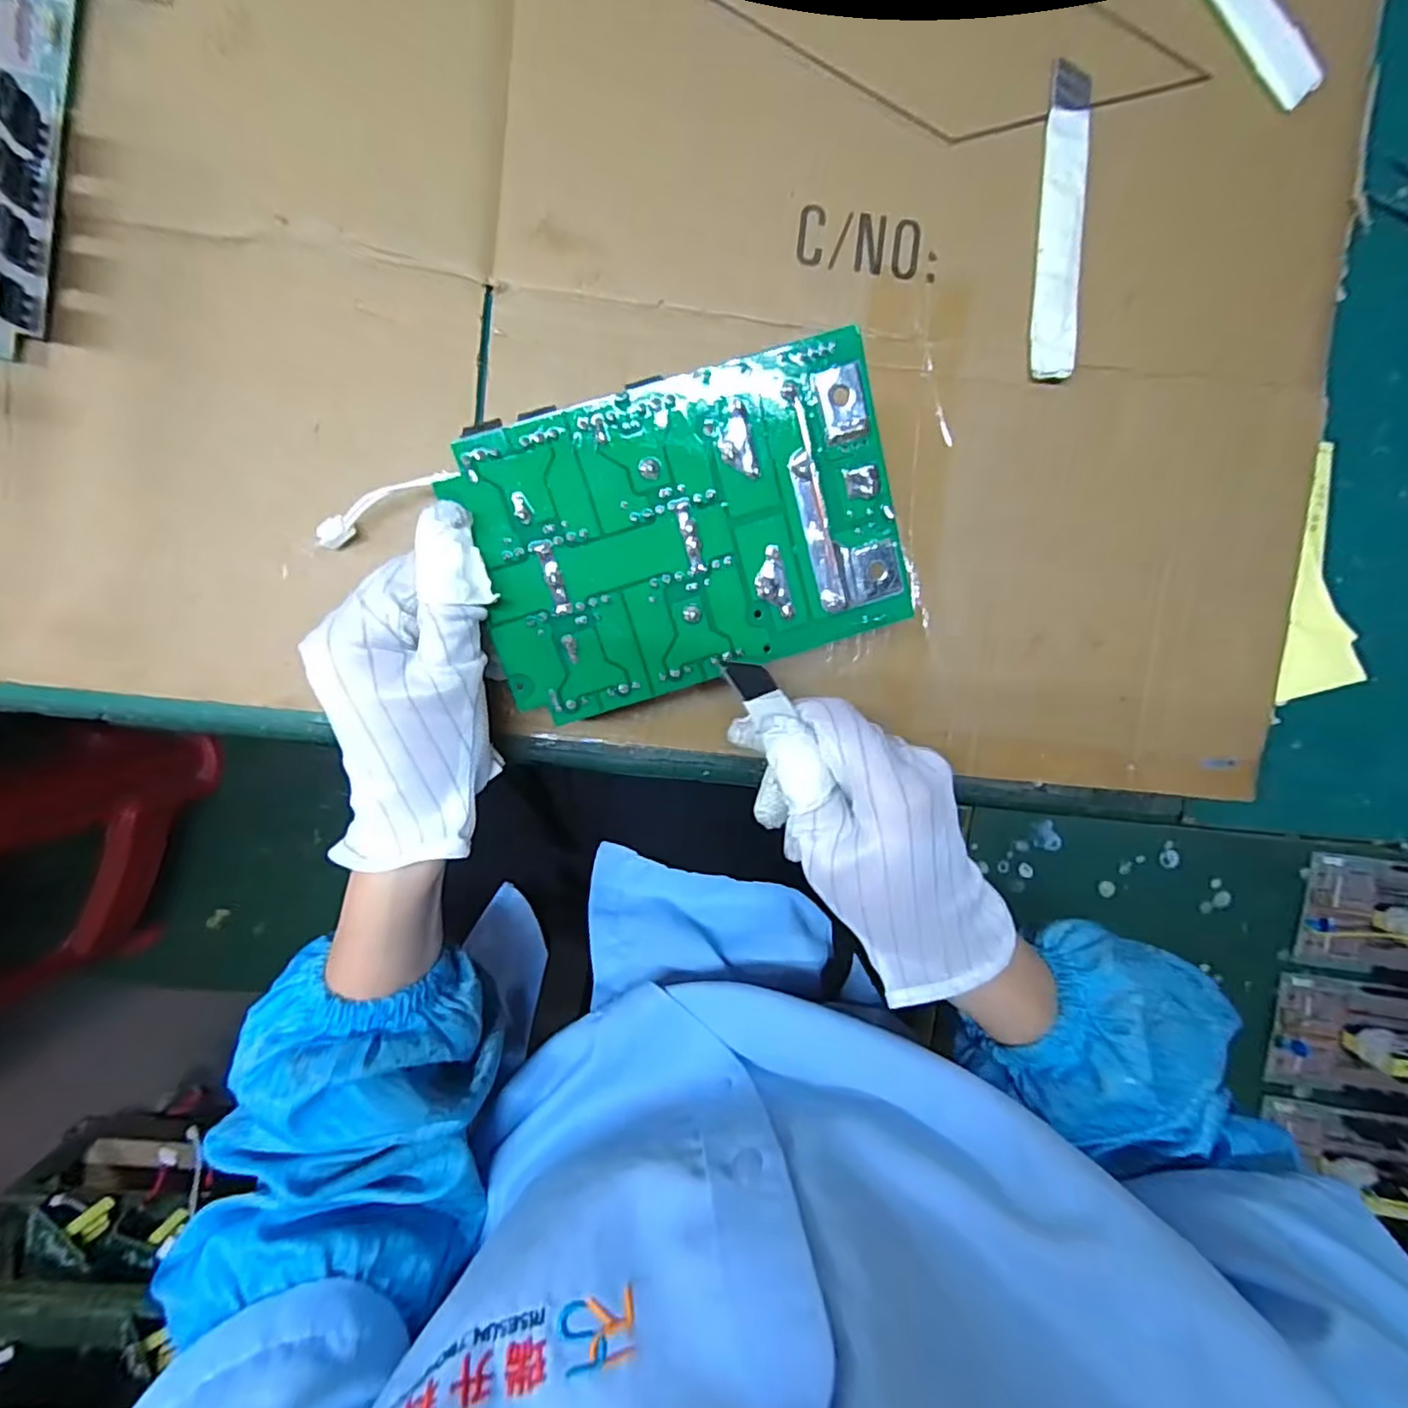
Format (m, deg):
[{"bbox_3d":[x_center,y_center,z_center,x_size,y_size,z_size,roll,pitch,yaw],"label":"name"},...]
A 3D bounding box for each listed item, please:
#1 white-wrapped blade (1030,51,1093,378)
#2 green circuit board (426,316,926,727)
[{"bbox_3d":[0.164,-0.219,0.294,0.021,0.008,0.137,2,95,-4],"label":"white-wrapped blade"},{"bbox_3d":[-0.006,-0.064,0.249,0.160,0.020,0.108,-16,96,-2],"label":"green circuit board"}]

